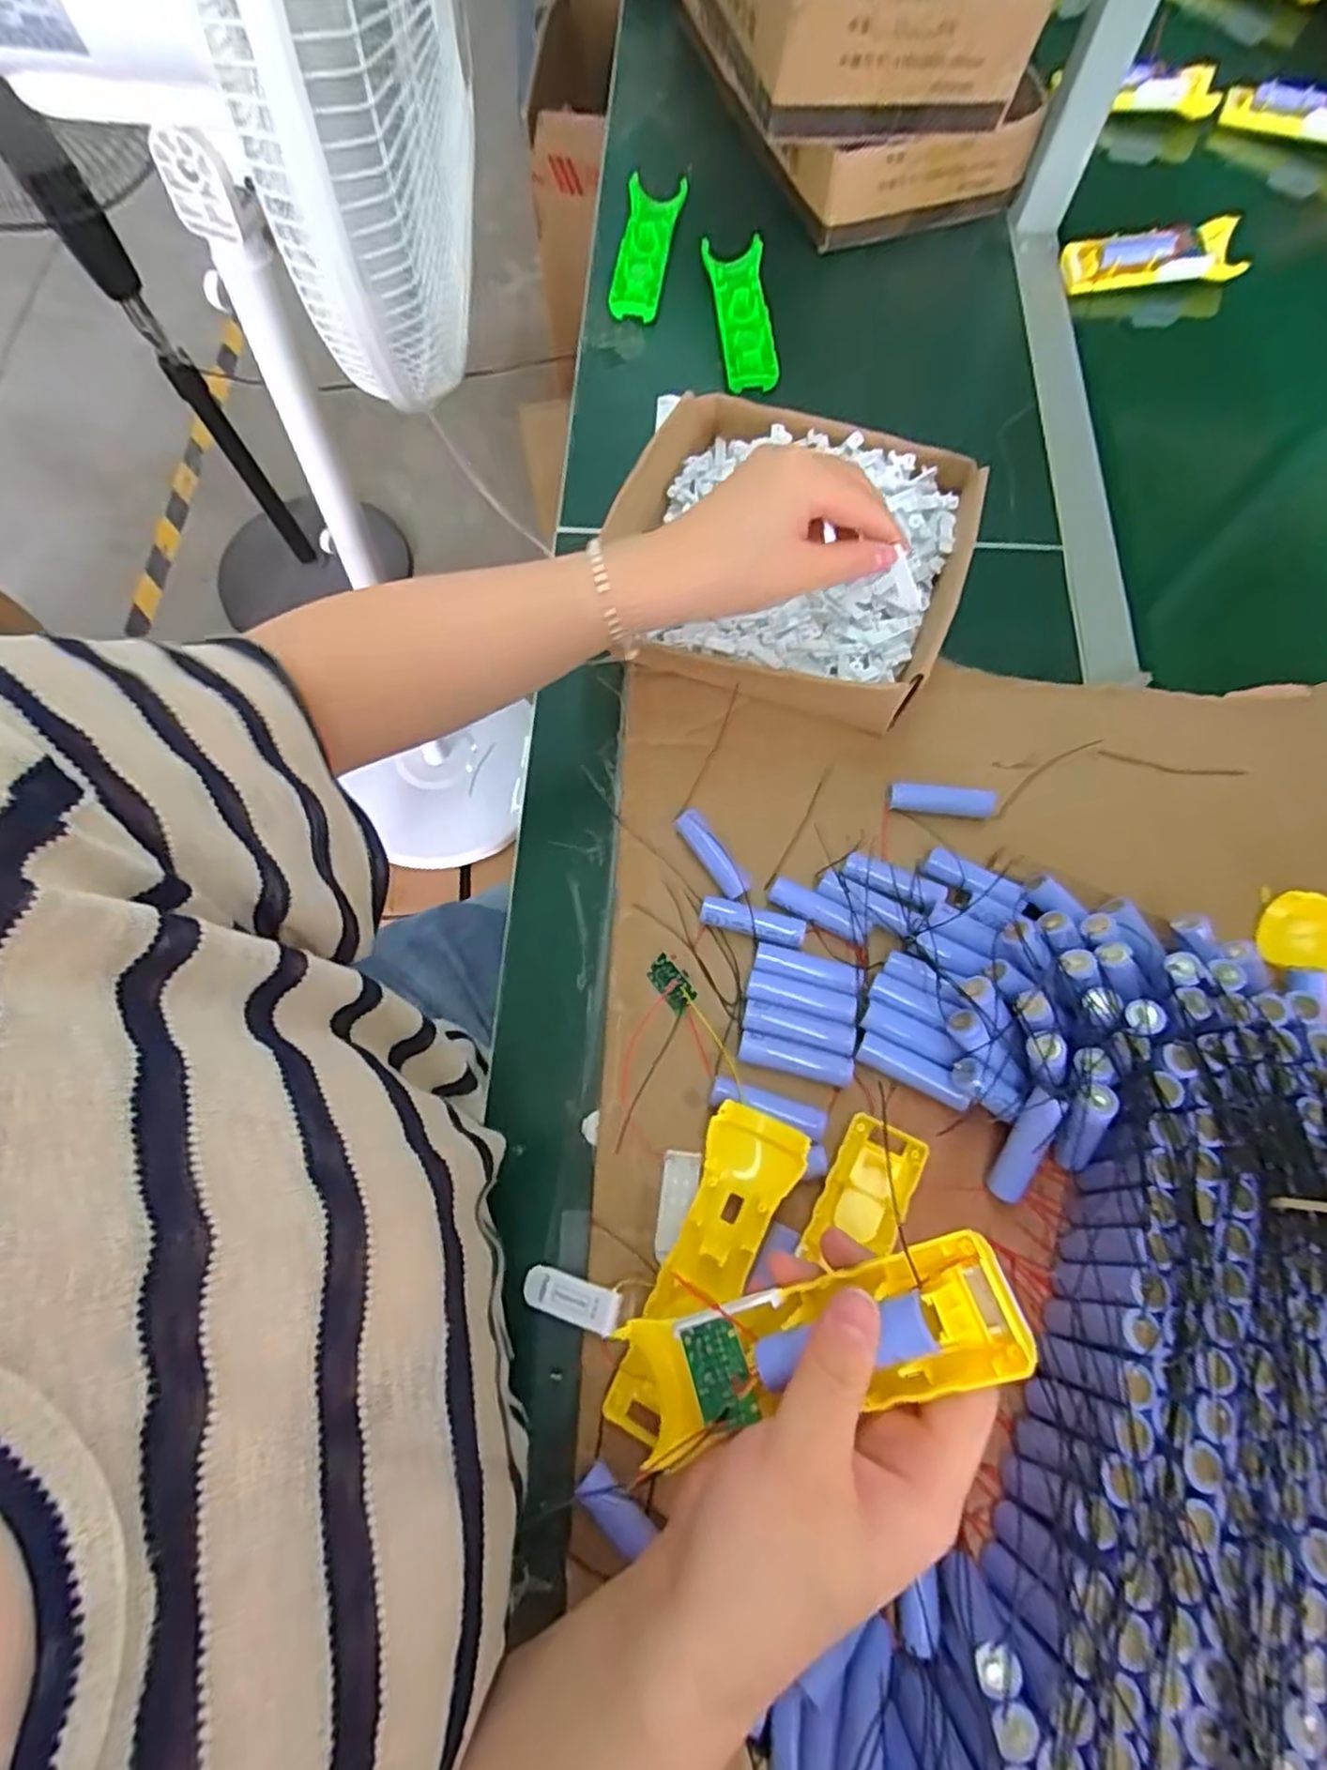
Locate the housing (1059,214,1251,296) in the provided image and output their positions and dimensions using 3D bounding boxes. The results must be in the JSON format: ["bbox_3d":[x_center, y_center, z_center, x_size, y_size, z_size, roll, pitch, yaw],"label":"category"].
[{"bbox_3d":[0.453,-0.584,0.680,0.160,0.028,0.044,-5,73,-1],"label":"housing"}]

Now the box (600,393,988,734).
[{"bbox_3d":[0.089,-0.230,0.527,0.221,0.057,0.215,16,74,5],"label":"box"}]

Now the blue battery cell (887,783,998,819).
[{"bbox_3d":[0.185,-0.055,0.492,0.068,0.022,0.016,7,73,3],"label":"blue battery cell"}]

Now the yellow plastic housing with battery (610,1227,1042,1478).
[{"bbox_3d":[0.050,0.168,0.263,0.152,0.023,0.044,-30,73,23],"label":"yellow plastic housing with battery"}]

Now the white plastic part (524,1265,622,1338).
[{"bbox_3d":[-0.050,0.224,0.396,0.058,0.005,0.022,2,71,28],"label":"white plastic part"}]

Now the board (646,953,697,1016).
[{"bbox_3d":[0.005,0.061,0.449,0.034,0.006,0.021,47,120,19],"label":"board"}]

